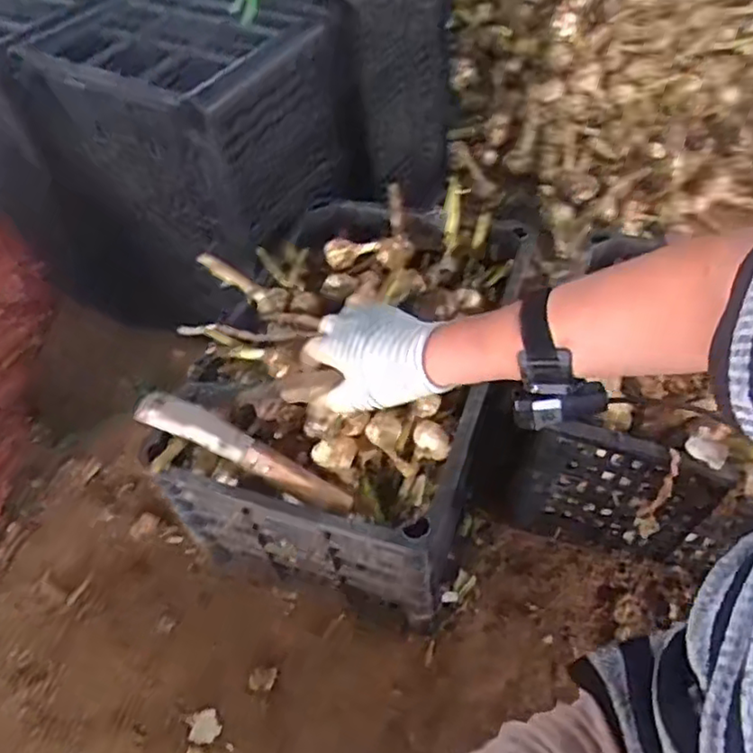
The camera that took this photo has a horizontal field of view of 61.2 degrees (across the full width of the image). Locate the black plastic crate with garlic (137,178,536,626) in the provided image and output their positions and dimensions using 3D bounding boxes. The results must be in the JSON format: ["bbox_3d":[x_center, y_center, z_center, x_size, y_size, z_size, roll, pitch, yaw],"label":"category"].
[{"bbox_3d":[-0.025,0.013,0.765,0.333,0.265,0.444,14,52,15],"label":"black plastic crate with garlic"}]

